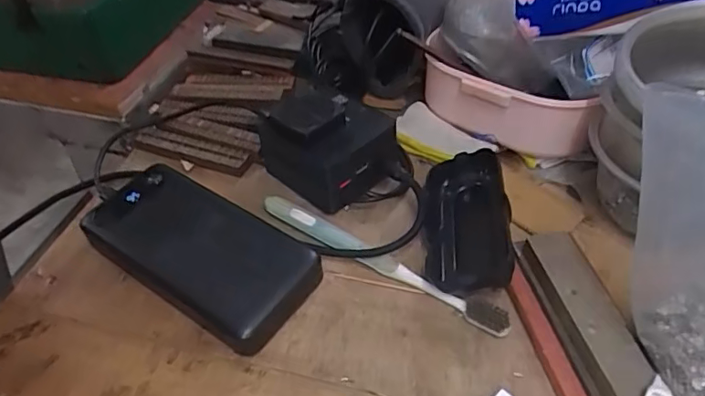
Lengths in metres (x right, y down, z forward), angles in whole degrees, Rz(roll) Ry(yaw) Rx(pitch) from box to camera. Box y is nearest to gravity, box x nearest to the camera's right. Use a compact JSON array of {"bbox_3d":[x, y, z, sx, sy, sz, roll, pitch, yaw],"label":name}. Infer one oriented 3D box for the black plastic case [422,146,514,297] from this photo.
[{"bbox_3d":[0.075,0.015,0.360,0.055,0.025,0.104,4,46,7],"label":"black plastic case"}]

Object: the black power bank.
[{"bbox_3d":[-0.098,0.032,0.352,0.160,0.027,0.072,26,52,25],"label":"black power bank"}]

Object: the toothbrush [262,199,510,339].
[{"bbox_3d":[0.013,0.038,0.349,0.181,0.015,0.018,27,52,26],"label":"toothbrush"}]

